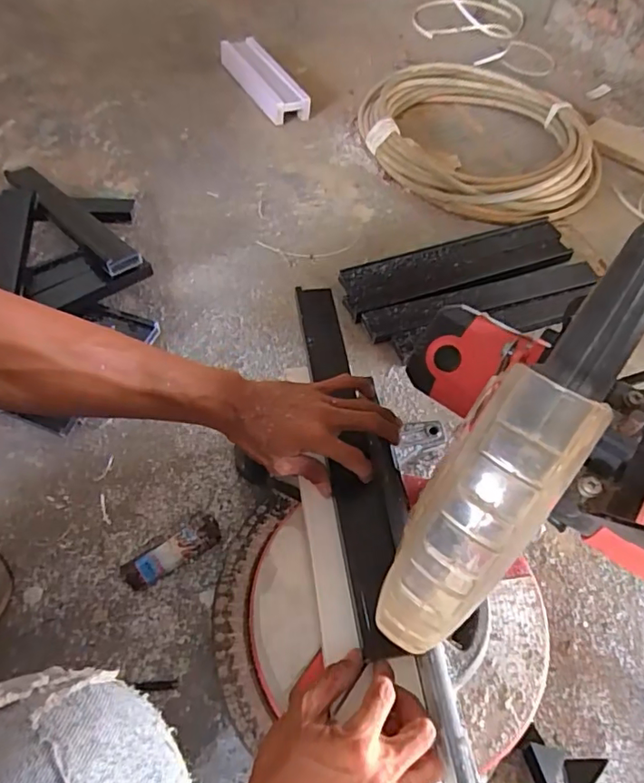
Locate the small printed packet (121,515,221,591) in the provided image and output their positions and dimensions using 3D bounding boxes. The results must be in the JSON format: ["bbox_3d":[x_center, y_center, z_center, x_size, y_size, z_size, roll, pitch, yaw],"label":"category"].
[{"bbox_3d":[-0.161,0.174,0.586,0.107,0.015,0.034,-28,62,-20],"label":"small printed packet"}]

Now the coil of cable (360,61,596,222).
[{"bbox_3d":[0.297,-0.490,1.044,0.404,0.063,0.444,1,56,-2],"label":"coil of cable"}]

